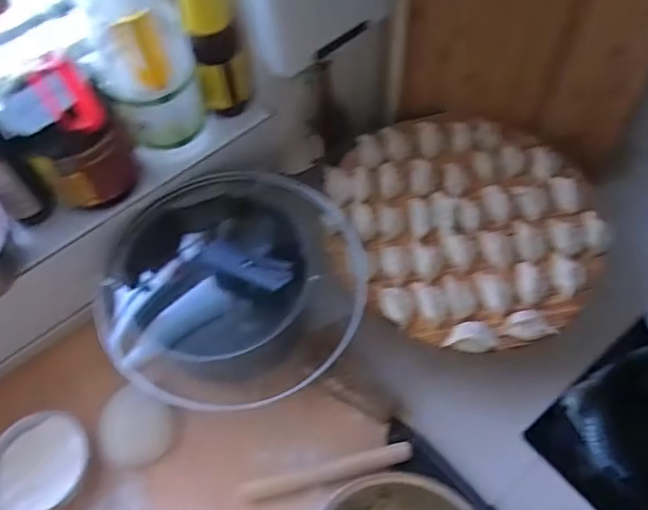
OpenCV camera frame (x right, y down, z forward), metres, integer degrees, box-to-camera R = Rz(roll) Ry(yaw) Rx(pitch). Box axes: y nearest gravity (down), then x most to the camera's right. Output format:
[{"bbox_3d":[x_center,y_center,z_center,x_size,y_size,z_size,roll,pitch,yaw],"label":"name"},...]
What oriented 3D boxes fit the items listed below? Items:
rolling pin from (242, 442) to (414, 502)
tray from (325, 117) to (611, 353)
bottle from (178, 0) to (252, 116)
[{"bbox_3d":[0.005,0.268,0.722,0.210,0.018,0.023,-13,60,-4],"label":"rolling pin"},{"bbox_3d":[0.206,-0.050,0.808,0.329,0.032,0.360,-2,59,3],"label":"tray"},{"bbox_3d":[-0.140,-0.280,0.733,0.057,0.239,0.058,3,60,6],"label":"bottle"}]

